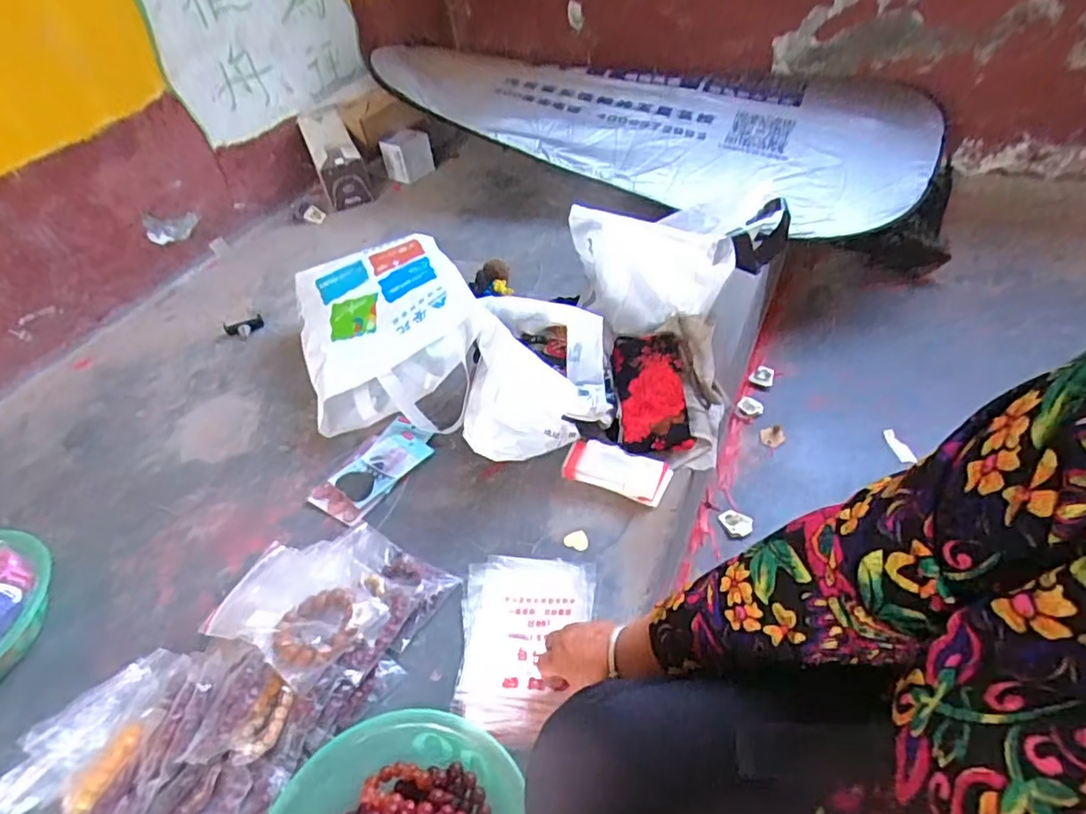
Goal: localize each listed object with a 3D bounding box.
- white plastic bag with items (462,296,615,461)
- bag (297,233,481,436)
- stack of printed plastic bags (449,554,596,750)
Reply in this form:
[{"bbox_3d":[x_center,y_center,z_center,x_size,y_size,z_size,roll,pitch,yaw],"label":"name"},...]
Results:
[{"bbox_3d":[-0.013,-0.056,0.875,0.204,0.166,0.204,-4,45,5],"label":"white plastic bag with items"},{"bbox_3d":[-0.255,-0.122,0.982,0.275,0.149,0.375,-18,45,-9],"label":"bag"},{"bbox_3d":[-0.022,0.261,0.666,0.148,0.023,0.203,0,45,7],"label":"stack of printed plastic bags"}]

